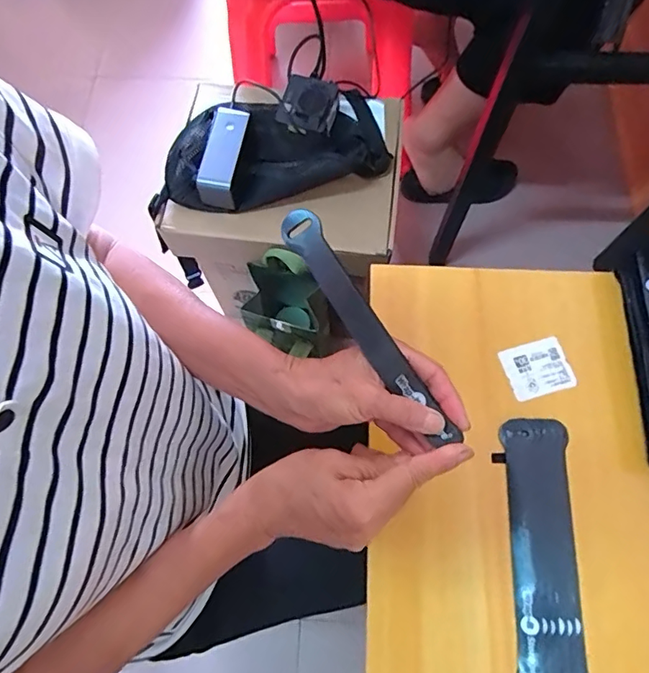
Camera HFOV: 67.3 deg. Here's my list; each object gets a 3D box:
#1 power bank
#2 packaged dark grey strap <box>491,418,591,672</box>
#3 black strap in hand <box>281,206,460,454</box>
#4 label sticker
[{"bbox_3d":[-0.136,-0.245,0.664,0.048,0.047,0.135,6,70,5],"label":"power bank"},{"bbox_3d":[0.176,0.168,0.393,0.056,0.008,0.198,3,69,2],"label":"packaged dark grey strap"},{"bbox_3d":[0.030,-0.006,0.335,0.024,0.010,0.187,-35,86,24],"label":"black strap in hand"},{"bbox_3d":[0.194,0.030,0.446,0.057,0.004,0.049,-16,76,-5],"label":"label sticker"}]

